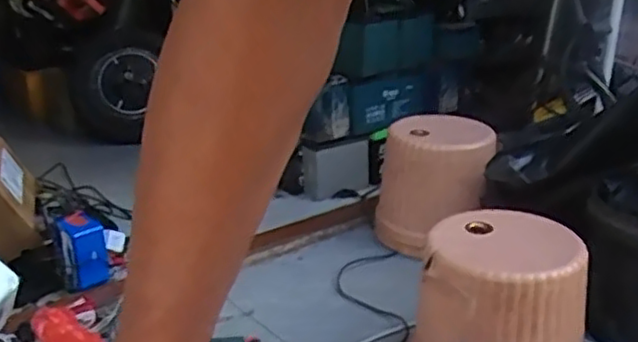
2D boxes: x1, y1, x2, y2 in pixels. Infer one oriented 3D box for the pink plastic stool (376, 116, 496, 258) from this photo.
[{"bbox_3d":[0.274,0.042,1.589,0.269,0.296,0.218,1,19,7],"label":"pink plastic stool"}]

